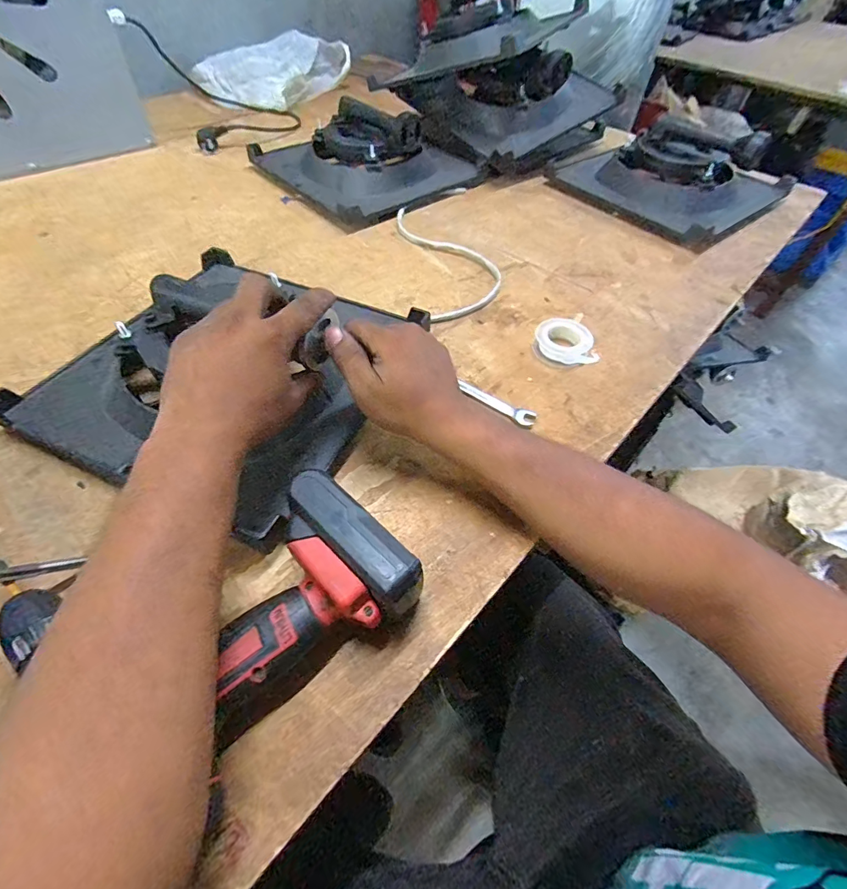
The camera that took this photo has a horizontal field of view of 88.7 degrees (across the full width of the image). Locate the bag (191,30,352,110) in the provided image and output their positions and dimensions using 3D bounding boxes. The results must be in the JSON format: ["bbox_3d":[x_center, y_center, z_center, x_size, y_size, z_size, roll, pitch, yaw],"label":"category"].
[{"bbox_3d":[-0.346,-0.843,0.975,0.253,0.075,0.344,26,56,15],"label":"bag"}]

